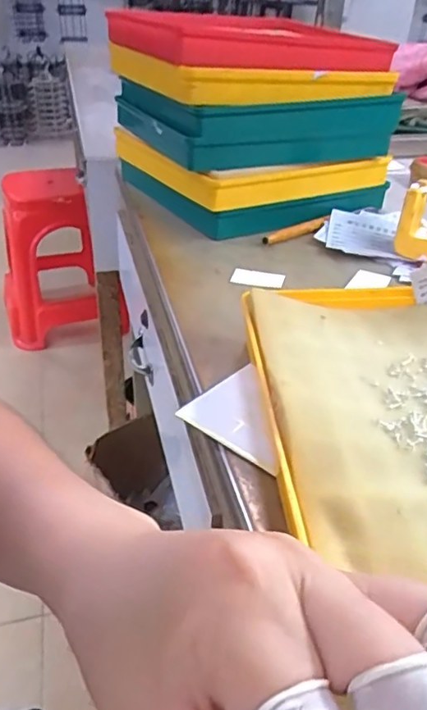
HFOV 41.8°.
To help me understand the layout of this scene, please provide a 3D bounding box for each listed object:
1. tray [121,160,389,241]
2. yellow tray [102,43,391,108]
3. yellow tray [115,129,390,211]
[{"bbox_3d":[0.051,-0.224,0.743,0.248,0.033,0.246,-20,39,-30],"label":"tray"},{"bbox_3d":[0.049,-0.328,0.651,0.253,0.040,0.196,-20,39,-30],"label":"yellow tray"},{"bbox_3d":[0.045,-0.253,0.722,0.259,0.045,0.236,-20,39,-30],"label":"yellow tray"}]

